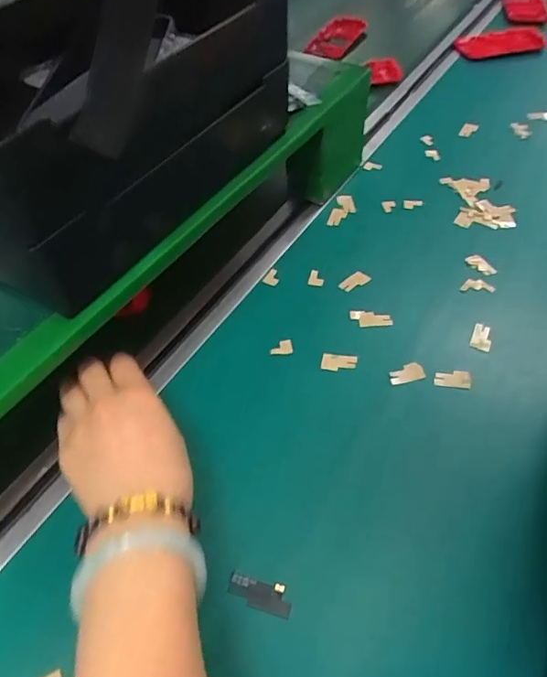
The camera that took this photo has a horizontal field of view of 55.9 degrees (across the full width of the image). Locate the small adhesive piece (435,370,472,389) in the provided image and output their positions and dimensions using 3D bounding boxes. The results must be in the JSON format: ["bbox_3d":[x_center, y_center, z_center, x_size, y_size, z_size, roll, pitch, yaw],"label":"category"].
[{"bbox_3d":[0.141,0.031,0.406,0.027,0.004,0.015,8,51,10],"label":"small adhesive piece"}]

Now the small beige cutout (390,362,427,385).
[{"bbox_3d":[0.106,0.027,0.410,0.027,0.004,0.016,-10,50,-5],"label":"small beige cutout"}]

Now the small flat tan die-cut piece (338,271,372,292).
[{"bbox_3d":[0.076,-0.052,0.477,0.028,0.004,0.017,-37,58,-19],"label":"small flat tan die-cut piece"}]

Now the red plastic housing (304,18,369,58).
[{"bbox_3d":[0.103,-0.495,0.844,0.063,0.030,0.104,22,55,18],"label":"red plastic housing"}]

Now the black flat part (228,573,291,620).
[{"bbox_3d":[-0.008,0.155,0.313,0.039,0.004,0.017,12,52,13],"label":"black flat part"}]

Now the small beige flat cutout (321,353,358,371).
[{"bbox_3d":[0.054,0.019,0.420,0.028,0.004,0.016,6,51,8],"label":"small beige flat cutout"}]

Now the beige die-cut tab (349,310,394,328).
[{"bbox_3d":[0.085,-0.018,0.446,0.036,0.004,0.017,1,50,4],"label":"beige die-cut tab"}]

